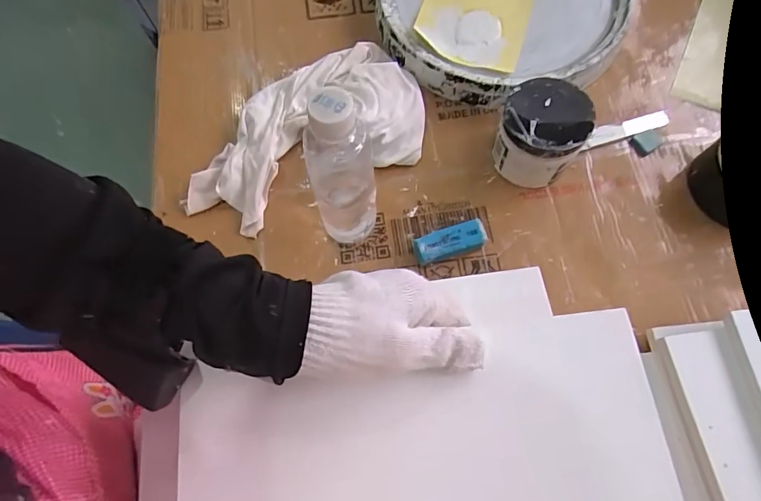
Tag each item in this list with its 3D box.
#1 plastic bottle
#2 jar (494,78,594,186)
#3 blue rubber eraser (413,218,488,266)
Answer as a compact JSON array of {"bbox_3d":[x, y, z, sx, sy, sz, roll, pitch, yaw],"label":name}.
[{"bbox_3d":[-0.034,-0.063,0.381,0.058,0.174,0.047,-18,70,-4],"label":"plastic bottle"},{"bbox_3d":[0.158,-0.115,0.461,0.077,0.080,0.076,-1,69,2],"label":"jar"},{"bbox_3d":[0.069,-0.006,0.455,0.070,0.023,0.026,-18,70,-4],"label":"blue rubber eraser"}]

